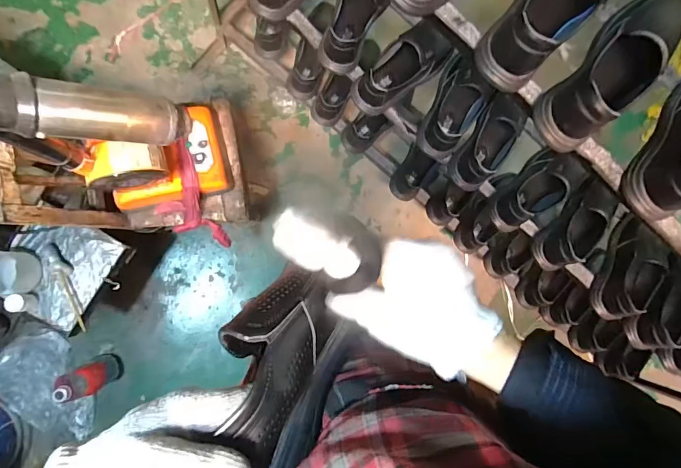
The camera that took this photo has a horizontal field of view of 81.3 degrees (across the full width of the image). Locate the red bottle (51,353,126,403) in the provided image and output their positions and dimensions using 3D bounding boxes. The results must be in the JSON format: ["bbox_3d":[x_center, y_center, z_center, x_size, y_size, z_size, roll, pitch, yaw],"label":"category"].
[{"bbox_3d":[-0.630,0.362,0.997,0.068,0.204,0.087,-31,91,-9],"label":"red bottle"}]

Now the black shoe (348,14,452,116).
[{"bbox_3d":[0.130,-0.345,0.813,0.239,0.084,0.096,-38,92,-9],"label":"black shoe"}]

